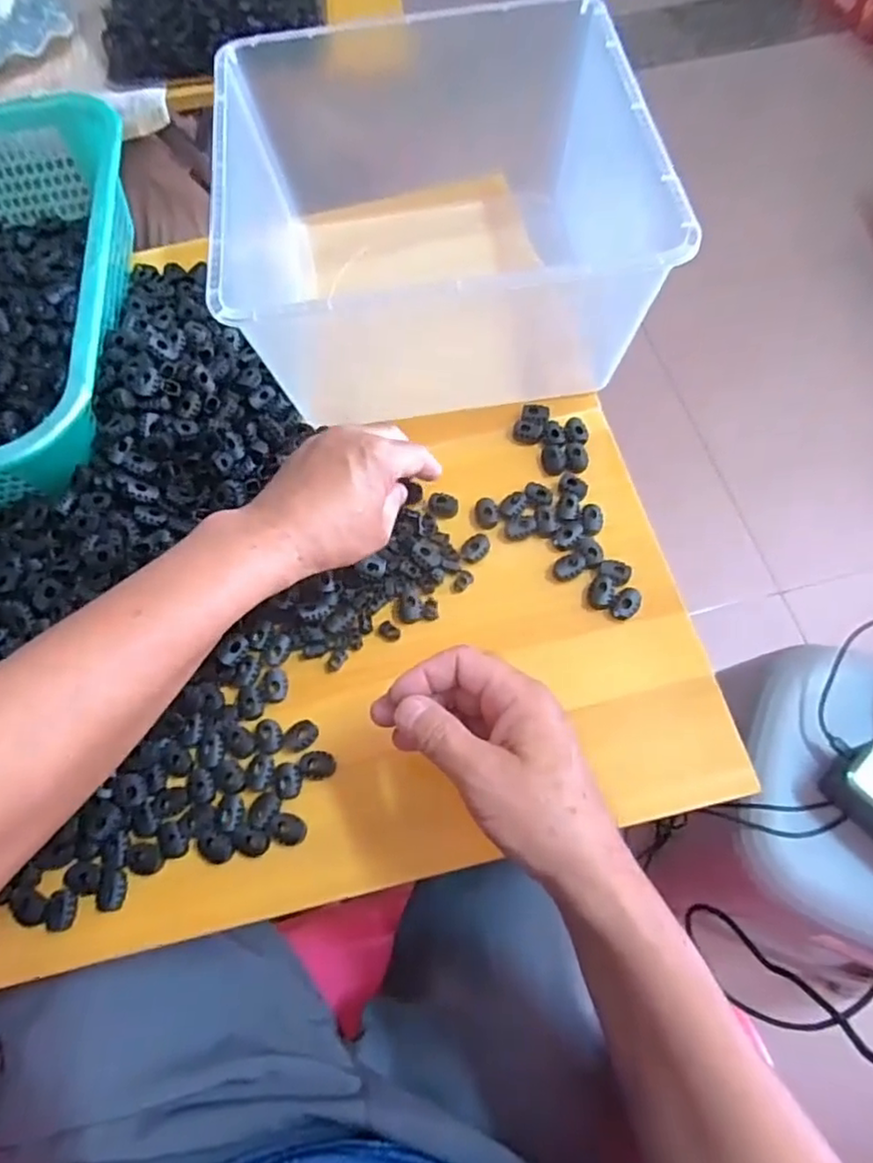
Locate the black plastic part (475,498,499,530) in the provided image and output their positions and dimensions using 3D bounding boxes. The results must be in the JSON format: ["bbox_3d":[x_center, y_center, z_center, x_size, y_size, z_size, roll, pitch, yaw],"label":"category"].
[{"bbox_3d":[0.037,-0.050,0.481,0.017,0.007,0.024,-11,66,-1],"label":"black plastic part"}]

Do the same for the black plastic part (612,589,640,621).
[{"bbox_3d":[0.129,0.015,0.445,0.022,0.006,0.016,-43,71,-15],"label":"black plastic part"}]

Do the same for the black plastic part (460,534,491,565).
[{"bbox_3d":[0.028,-0.024,0.470,0.017,0.008,0.023,34,72,16],"label":"black plastic part"}]

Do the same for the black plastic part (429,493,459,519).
[{"bbox_3d":[0.005,-0.056,0.485,0.022,0.006,0.018,4,66,5],"label":"black plastic part"}]

